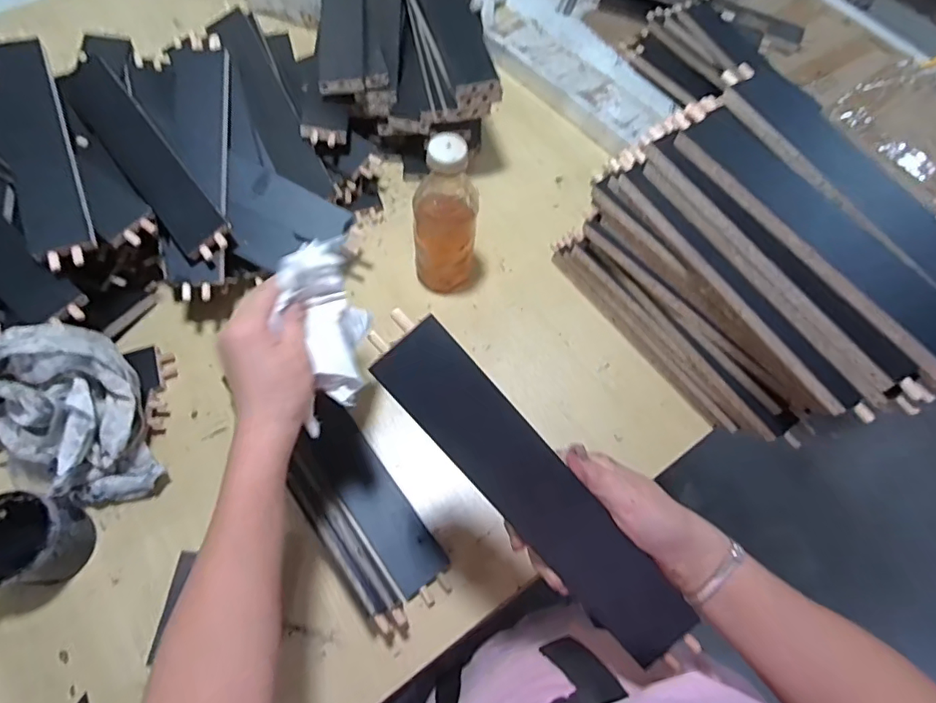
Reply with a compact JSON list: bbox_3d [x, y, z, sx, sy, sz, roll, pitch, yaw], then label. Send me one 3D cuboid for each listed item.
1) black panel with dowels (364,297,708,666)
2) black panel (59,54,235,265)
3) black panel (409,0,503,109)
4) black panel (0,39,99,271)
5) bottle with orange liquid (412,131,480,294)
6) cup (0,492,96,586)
[{"bbox_3d":[0.047,0.097,0.359,0.055,0.010,0.291,-40,97,0],"label":"black panel with dowels"},{"bbox_3d":[-0.366,-0.224,0.603,0.059,0.019,0.304,-42,75,-1],"label":"black panel"},{"bbox_3d":[-0.027,-0.423,0.680,0.066,0.031,0.283,-15,67,-7],"label":"black panel"},{"bbox_3d":[-0.452,-0.214,0.567,0.060,0.016,0.287,-21,75,-11],"label":"black panel"},{"bbox_3d":[-0.025,-0.140,0.602,0.069,0.205,0.059,5,66,1],"label":"bottle with orange liquid"},{"bbox_3d":[-0.404,0.171,0.494,0.080,0.066,0.077,0,66,-1],"label":"cup"}]

